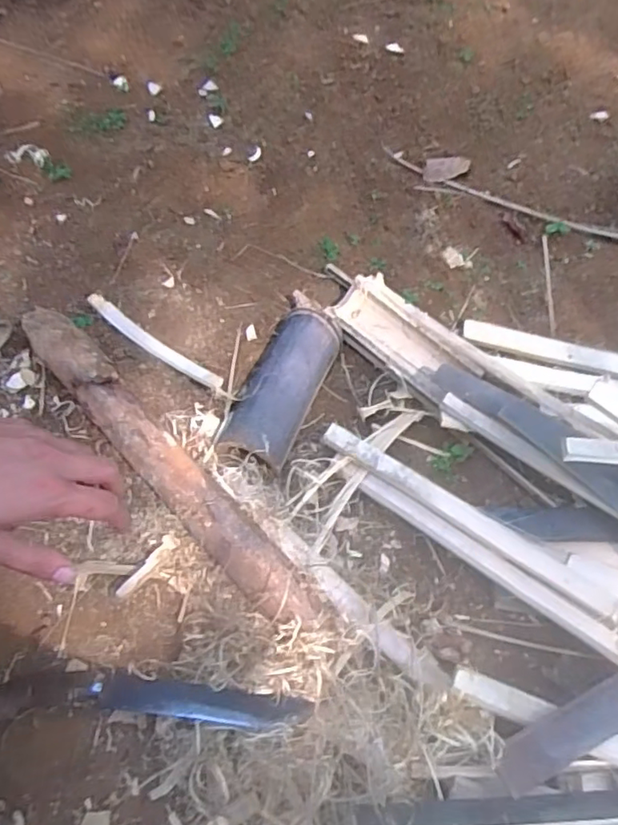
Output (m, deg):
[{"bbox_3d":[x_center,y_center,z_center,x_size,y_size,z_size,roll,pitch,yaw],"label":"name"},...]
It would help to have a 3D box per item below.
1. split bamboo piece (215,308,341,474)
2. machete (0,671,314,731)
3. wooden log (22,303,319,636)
[{"bbox_3d":[-0.040,-0.046,0.809,0.106,0.057,0.244,22,65,10],"label":"split bamboo piece"},{"bbox_3d":[-0.176,0.317,0.632,0.348,0.030,0.050,1,63,0],"label":"machete"},{"bbox_3d":[-0.198,0.055,0.759,0.079,0.060,0.591,-40,72,-18],"label":"wooden log"}]

